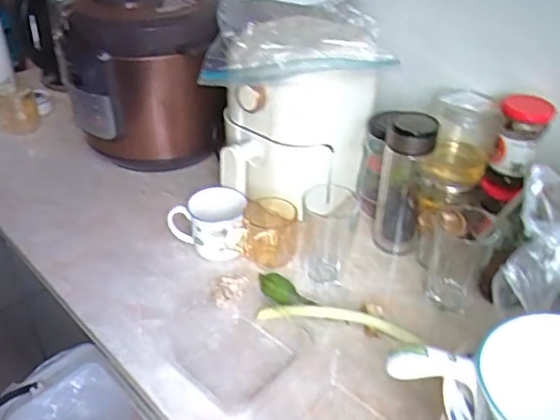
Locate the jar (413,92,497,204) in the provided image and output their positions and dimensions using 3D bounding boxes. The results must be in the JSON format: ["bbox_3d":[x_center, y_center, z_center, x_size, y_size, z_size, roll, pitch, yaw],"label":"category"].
[{"bbox_3d":[0.248,-0.089,0.777,0.089,0.131,0.091,16,38,20],"label":"jar"}]

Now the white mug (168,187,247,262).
[{"bbox_3d":[-0.102,0.025,0.796,0.108,0.078,0.083,0,35,-1],"label":"white mug"}]

